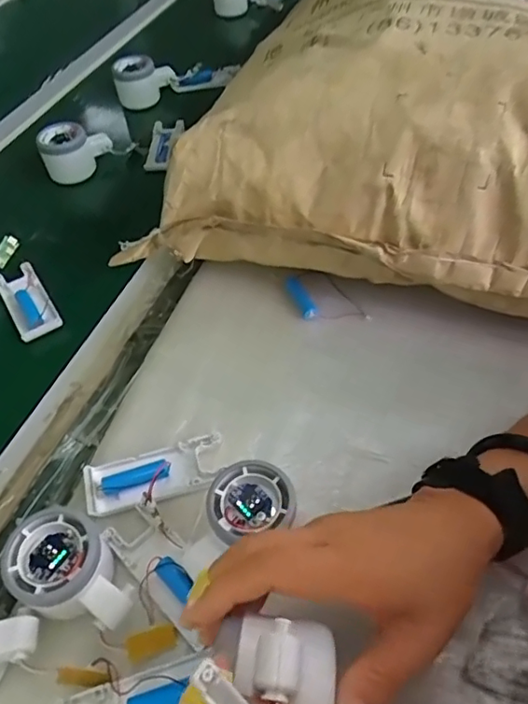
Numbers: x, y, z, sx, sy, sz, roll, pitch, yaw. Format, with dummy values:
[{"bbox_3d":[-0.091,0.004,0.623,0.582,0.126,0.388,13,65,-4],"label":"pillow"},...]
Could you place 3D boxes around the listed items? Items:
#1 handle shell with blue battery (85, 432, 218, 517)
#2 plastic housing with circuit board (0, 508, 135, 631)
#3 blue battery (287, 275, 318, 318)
[{"bbox_3d":[-0.083,0.091,0.417,0.100,0.015,0.046,-12,51,-6],"label":"handle shell with blue battery"},{"bbox_3d":[-0.123,0.144,0.353,0.056,0.046,0.079,-36,56,-22],"label":"plastic housing with circuit board"},{"bbox_3d":[0.035,-0.050,0.517,0.013,0.009,0.043,-24,71,-15],"label":"blue battery"}]

